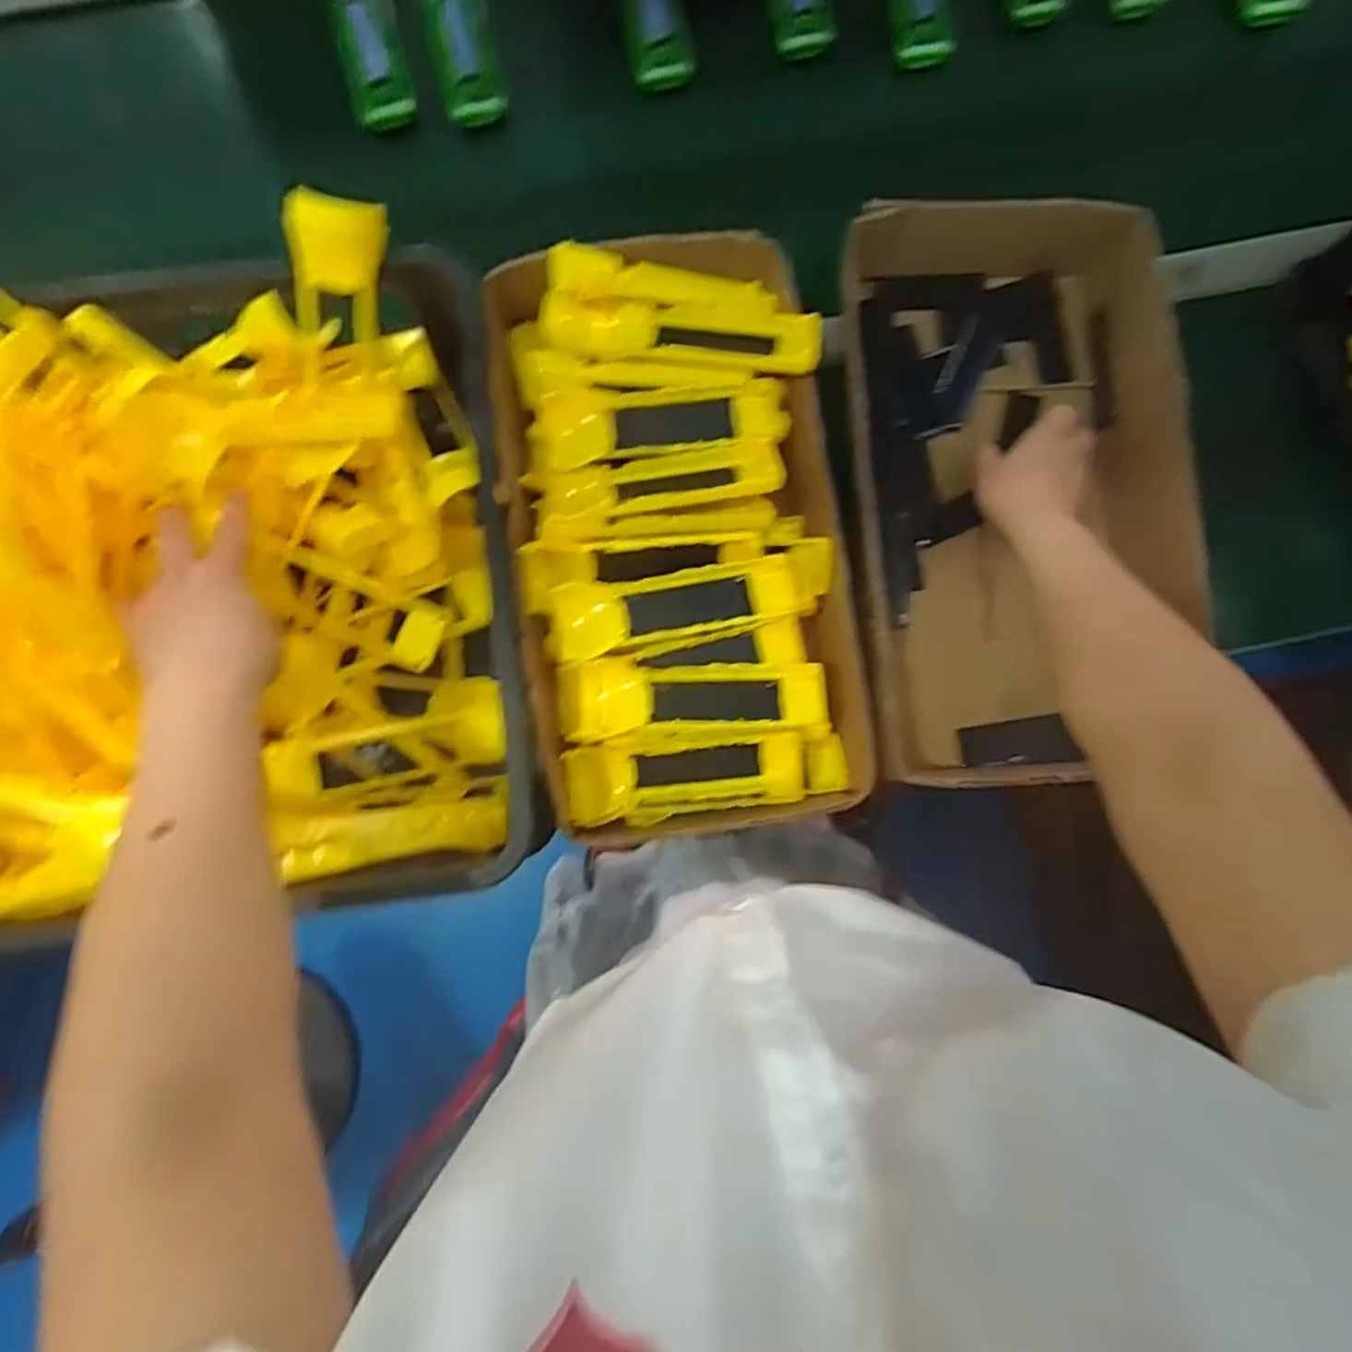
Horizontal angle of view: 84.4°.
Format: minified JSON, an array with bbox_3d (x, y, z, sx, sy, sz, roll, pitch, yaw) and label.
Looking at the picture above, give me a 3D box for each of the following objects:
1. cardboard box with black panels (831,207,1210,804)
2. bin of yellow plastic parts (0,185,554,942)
[{"bbox_3d":[0.250,-0.138,0.576,0.241,0.093,0.423,-2,83,-3],"label":"cardboard box with black panels"},{"bbox_3d":[-0.383,-0.063,0.465,0.536,0.161,0.410,-8,84,-4],"label":"bin of yellow plastic parts"}]

